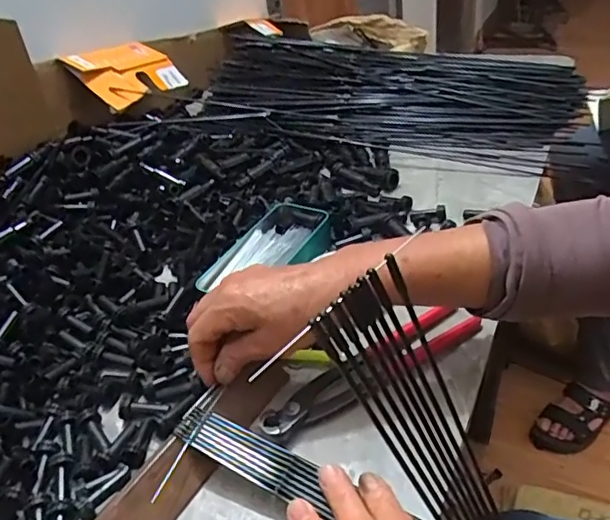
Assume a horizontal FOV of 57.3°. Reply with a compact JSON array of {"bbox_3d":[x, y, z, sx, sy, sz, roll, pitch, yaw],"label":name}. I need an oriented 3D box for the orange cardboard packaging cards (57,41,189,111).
[{"bbox_3d":[-0.257,-0.270,0.807,0.110,0.025,0.160,37,40,5],"label":"orange cardboard packaging cards"}]

